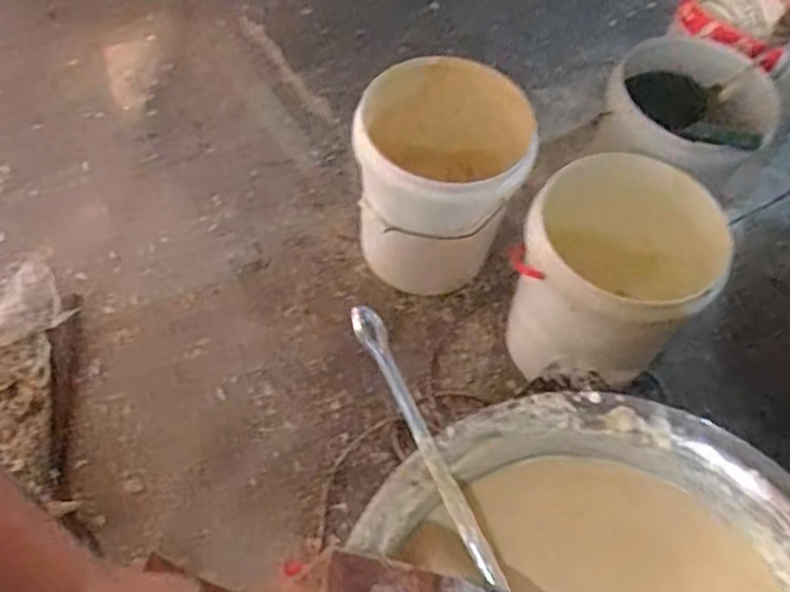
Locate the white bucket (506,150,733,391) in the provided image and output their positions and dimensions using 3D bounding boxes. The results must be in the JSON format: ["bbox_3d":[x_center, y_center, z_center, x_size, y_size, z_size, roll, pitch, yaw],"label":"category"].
[{"bbox_3d":[0.377,-0.037,1.311,0.296,0.370,0.300,2,58,-3],"label":"white bucket"}]

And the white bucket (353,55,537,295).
[{"bbox_3d":[0.078,-0.212,1.395,0.284,0.375,0.280,2,58,-3],"label":"white bucket"}]

